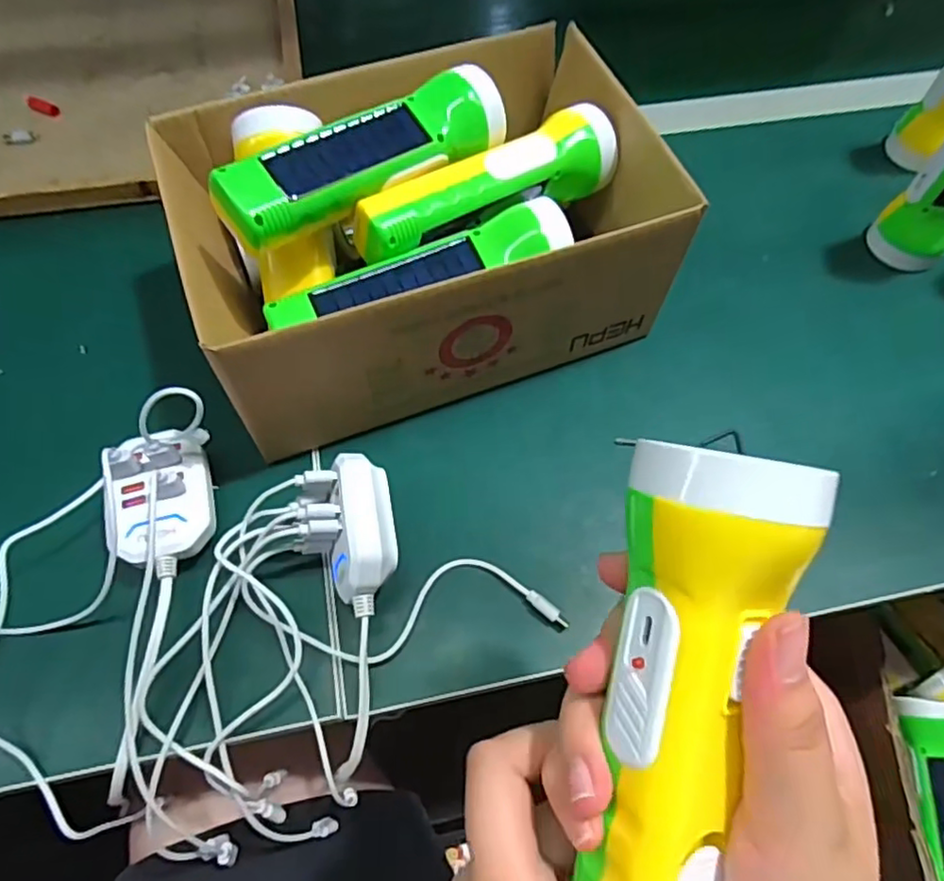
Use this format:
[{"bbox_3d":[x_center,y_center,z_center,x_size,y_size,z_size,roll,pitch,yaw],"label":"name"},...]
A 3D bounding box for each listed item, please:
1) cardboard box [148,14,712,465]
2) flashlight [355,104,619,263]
[{"bbox_3d":[-0.032,-0.135,0.387,0.263,0.132,0.192,-19,65,-11],"label":"cardboard box"},{"bbox_3d":[0.012,-0.146,0.368,0.175,0.045,0.046,-34,67,-18],"label":"flashlight"}]

